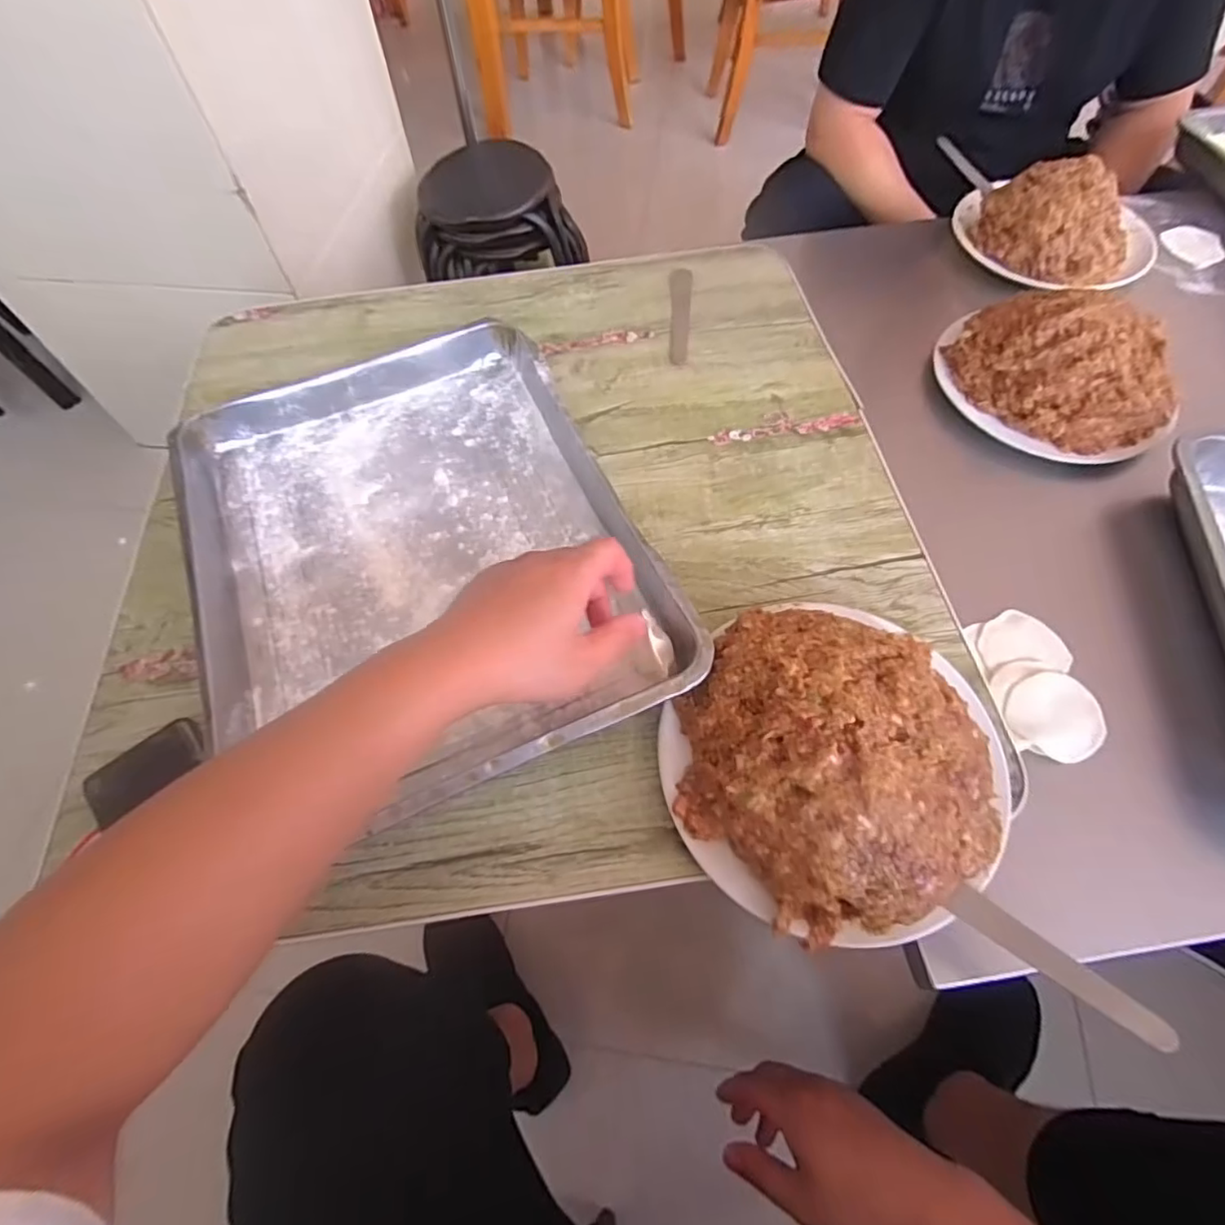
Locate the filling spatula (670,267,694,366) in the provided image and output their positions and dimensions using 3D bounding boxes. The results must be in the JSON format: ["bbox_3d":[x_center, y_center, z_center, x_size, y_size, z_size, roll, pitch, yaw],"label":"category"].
[{"bbox_3d":[0.075,-0.322,0.646,0.025,0.008,0.149,1,61,3],"label":"filling spatula"}]

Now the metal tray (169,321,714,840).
[{"bbox_3d":[-0.160,-0.060,0.482,0.317,0.056,0.429,-23,63,-10],"label":"metal tray"}]

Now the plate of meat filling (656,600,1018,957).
[{"bbox_3d":[0.143,0.085,0.378,0.215,0.083,0.200,-1,61,2],"label":"plate of meat filling"}]

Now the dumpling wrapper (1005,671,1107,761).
[{"bbox_3d":[0.331,0.075,0.447,0.067,0.004,0.066,1,64,-1],"label":"dumpling wrapper"}]

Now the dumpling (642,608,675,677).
[{"bbox_3d":[0.034,0.021,0.420,0.017,0.023,0.049,-7,61,-2],"label":"dumpling"}]

